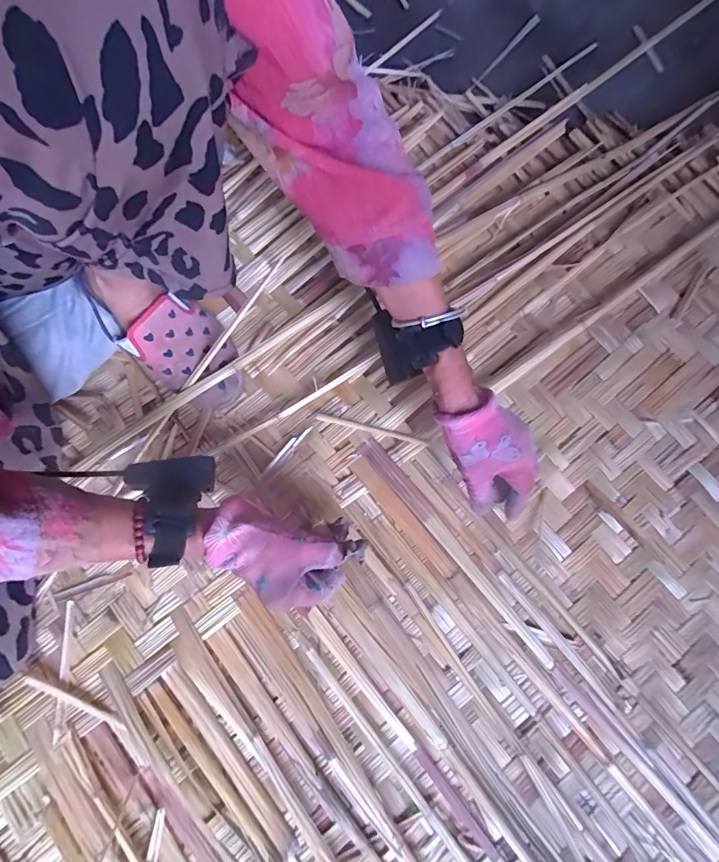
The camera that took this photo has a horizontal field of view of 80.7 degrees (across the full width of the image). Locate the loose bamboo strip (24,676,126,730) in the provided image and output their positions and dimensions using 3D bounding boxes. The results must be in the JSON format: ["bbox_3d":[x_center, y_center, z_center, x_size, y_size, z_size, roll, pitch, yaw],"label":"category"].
[{"bbox_3d":[-0.280,0.268,0.419,0.109,0.011,0.010,24,79,4],"label":"loose bamboo strip"}]

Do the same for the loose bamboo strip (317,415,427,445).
[{"bbox_3d":[0.013,-0.002,0.471,0.127,0.005,0.008,14,79,2],"label":"loose bamboo strip"}]

